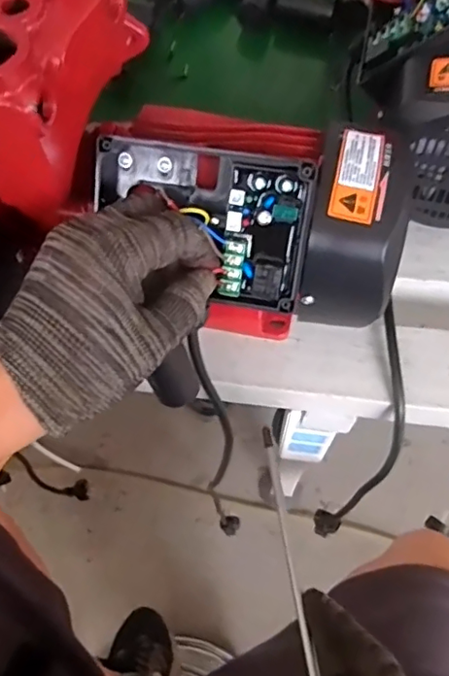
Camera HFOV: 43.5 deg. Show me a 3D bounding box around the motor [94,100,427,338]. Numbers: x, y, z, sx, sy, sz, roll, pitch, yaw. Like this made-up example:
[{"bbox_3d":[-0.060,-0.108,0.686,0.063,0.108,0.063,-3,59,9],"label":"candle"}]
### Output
[{"bbox_3d":[0.017,-0.063,0.362,0.179,0.129,0.116,11,65,7],"label":"motor"}]

